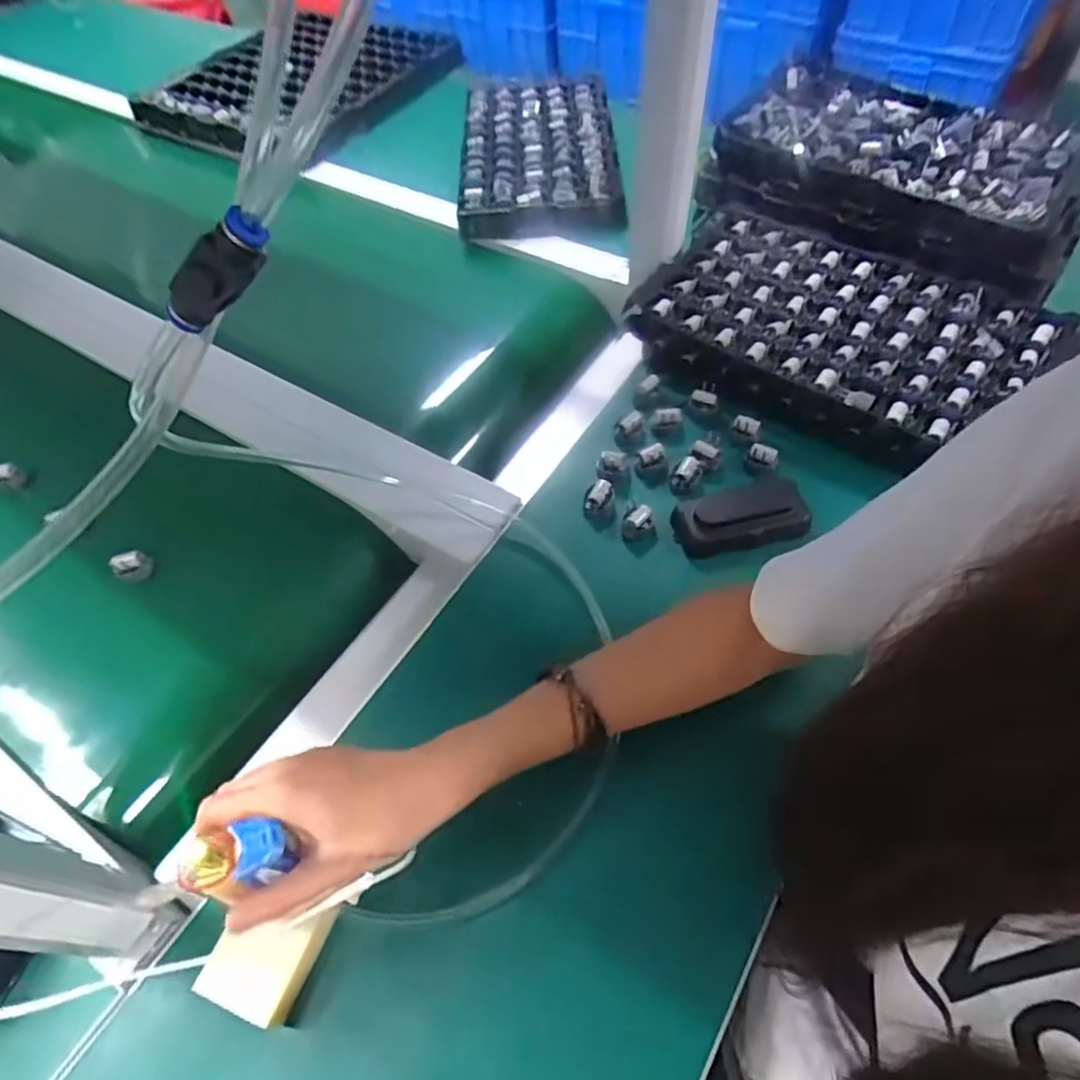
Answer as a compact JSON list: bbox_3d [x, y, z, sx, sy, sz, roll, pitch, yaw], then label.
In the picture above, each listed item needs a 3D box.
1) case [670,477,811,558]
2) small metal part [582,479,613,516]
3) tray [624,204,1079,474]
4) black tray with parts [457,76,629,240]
[{"bbox_3d":[0.165,-0.020,0.549,0.102,0.028,0.056,-14,56,-6],"label":"case"},{"bbox_3d":[0.050,-0.036,0.566,0.021,0.014,0.029,21,60,17],"label":"small metal part"},{"bbox_3d":[0.269,-0.199,0.638,0.333,0.058,0.208,27,61,20],"label":"tray"},{"bbox_3d":[-0.003,-0.526,0.898,0.215,0.055,0.368,-6,56,-1],"label":"black tray with parts"}]

